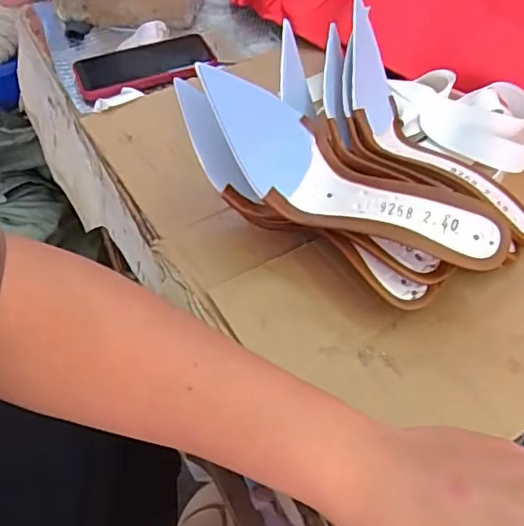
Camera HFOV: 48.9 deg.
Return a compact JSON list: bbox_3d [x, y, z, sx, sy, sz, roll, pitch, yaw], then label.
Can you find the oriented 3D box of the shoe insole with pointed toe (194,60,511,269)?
[{"bbox_3d":[0.061,-0.062,0.422,0.235,0.065,0.061,30,56,8],"label":"shoe insole with pointed toe"}]

